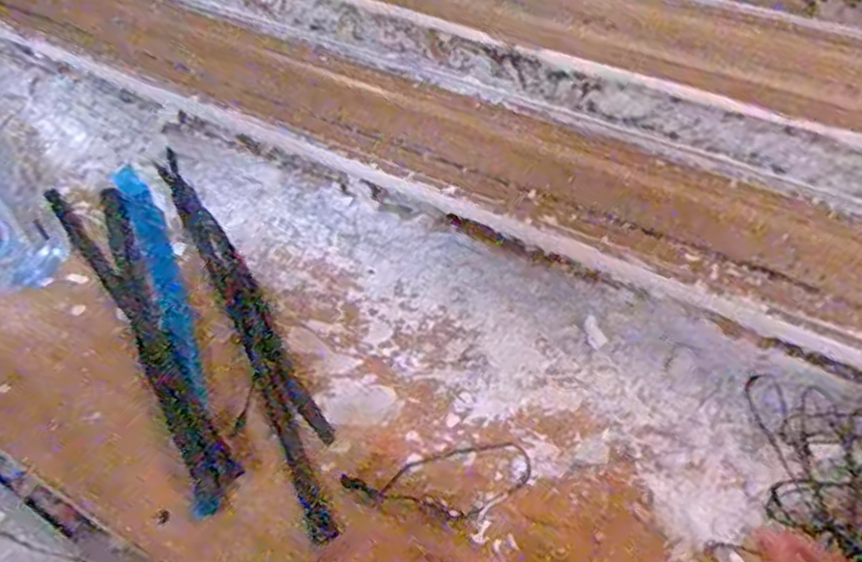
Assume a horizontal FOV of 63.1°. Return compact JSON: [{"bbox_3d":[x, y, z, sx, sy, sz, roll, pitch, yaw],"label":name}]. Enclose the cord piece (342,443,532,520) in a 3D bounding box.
[{"bbox_3d":[0.006,0.118,0.401,0.106,0.004,0.042,-13,51,-8],"label":"cord piece"}]

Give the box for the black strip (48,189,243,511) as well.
[{"bbox_3d":[-0.201,0.028,0.478,0.027,0.017,0.285,-29,55,-20],"label":"black strip"}]

